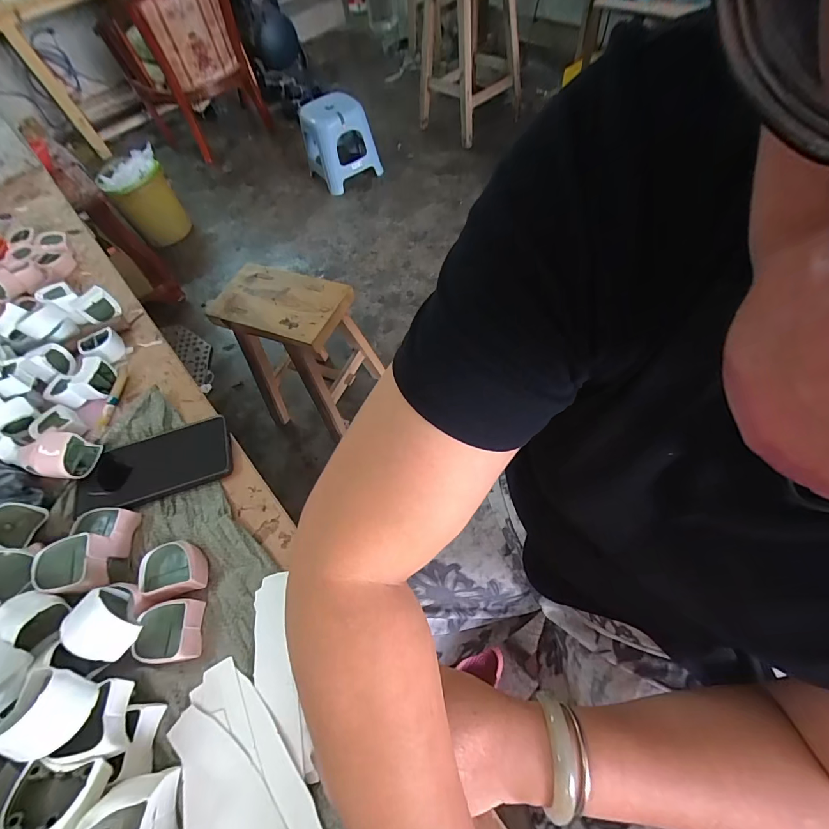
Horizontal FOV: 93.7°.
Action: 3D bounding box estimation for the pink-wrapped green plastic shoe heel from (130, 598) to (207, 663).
[{"bbox_3d":[-0.208,0.183,0.329,0.042,0.028,0.047,-6,57,-1],"label":"pink-wrapped green plastic shoe heel"}]

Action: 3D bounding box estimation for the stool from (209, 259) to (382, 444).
[{"bbox_3d":[-0.308,-0.169,1.117,0.315,0.427,0.277,20,64,18],"label":"stool"}]

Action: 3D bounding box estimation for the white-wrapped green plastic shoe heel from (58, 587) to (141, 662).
[{"bbox_3d":[-0.251,0.168,0.312,0.052,0.037,0.037,33,69,24],"label":"white-wrapped green plastic shoe heel"}]

